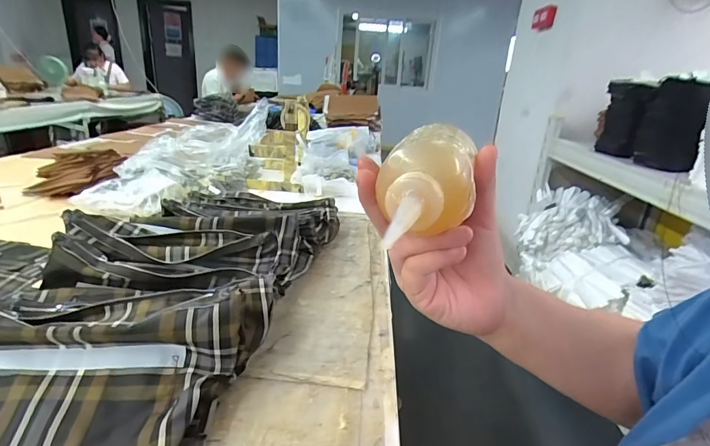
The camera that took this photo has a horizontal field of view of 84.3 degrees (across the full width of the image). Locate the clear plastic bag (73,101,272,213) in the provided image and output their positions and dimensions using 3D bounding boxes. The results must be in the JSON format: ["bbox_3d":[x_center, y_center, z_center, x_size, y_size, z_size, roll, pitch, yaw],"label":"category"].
[{"bbox_3d":[-0.411,-0.176,1.051,0.223,0.158,0.582,8,22,9],"label":"clear plastic bag"}]

